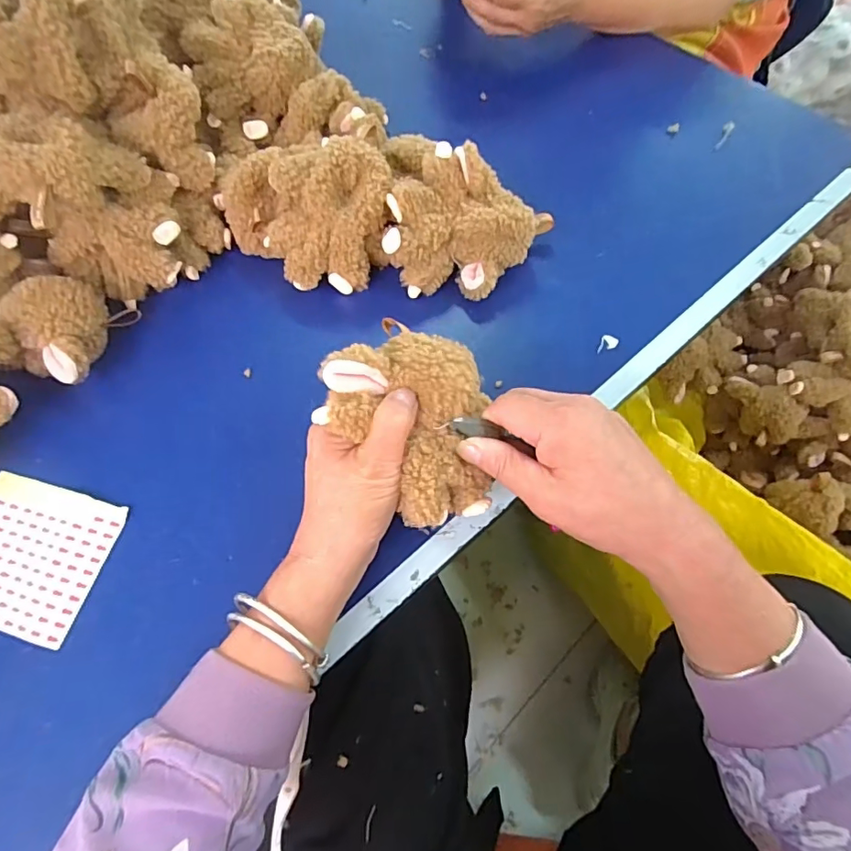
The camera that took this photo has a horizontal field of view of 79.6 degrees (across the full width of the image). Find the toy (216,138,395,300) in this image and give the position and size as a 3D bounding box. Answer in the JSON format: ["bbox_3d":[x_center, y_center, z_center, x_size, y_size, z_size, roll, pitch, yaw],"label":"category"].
[{"bbox_3d":[-0.104,-0.188,0.447,0.138,0.097,0.101,34,71,17],"label":"toy"}]

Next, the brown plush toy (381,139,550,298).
[{"bbox_3d":[0.037,-0.166,0.434,0.122,0.083,0.094,10,65,7],"label":"brown plush toy"}]

